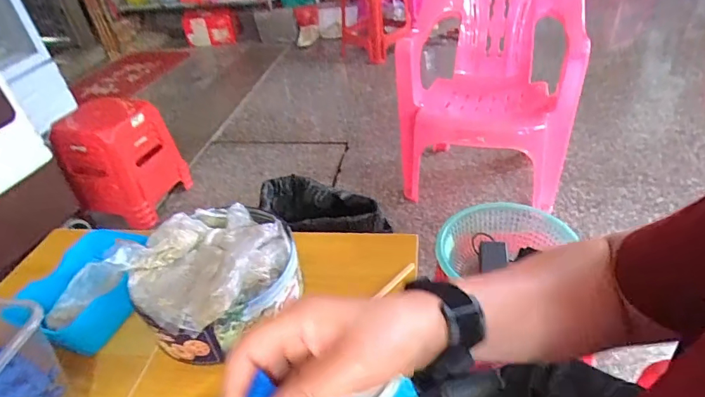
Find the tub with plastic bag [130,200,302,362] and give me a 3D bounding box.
[{"bbox_3d":[-0.160,0.082,0.520,0.176,0.092,0.176,-4,37,3],"label":"tub with plastic bag"}]

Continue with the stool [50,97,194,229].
[{"bbox_3d":[-0.741,-0.124,1.423,0.237,0.370,0.258,4,38,14],"label":"stool"}]

